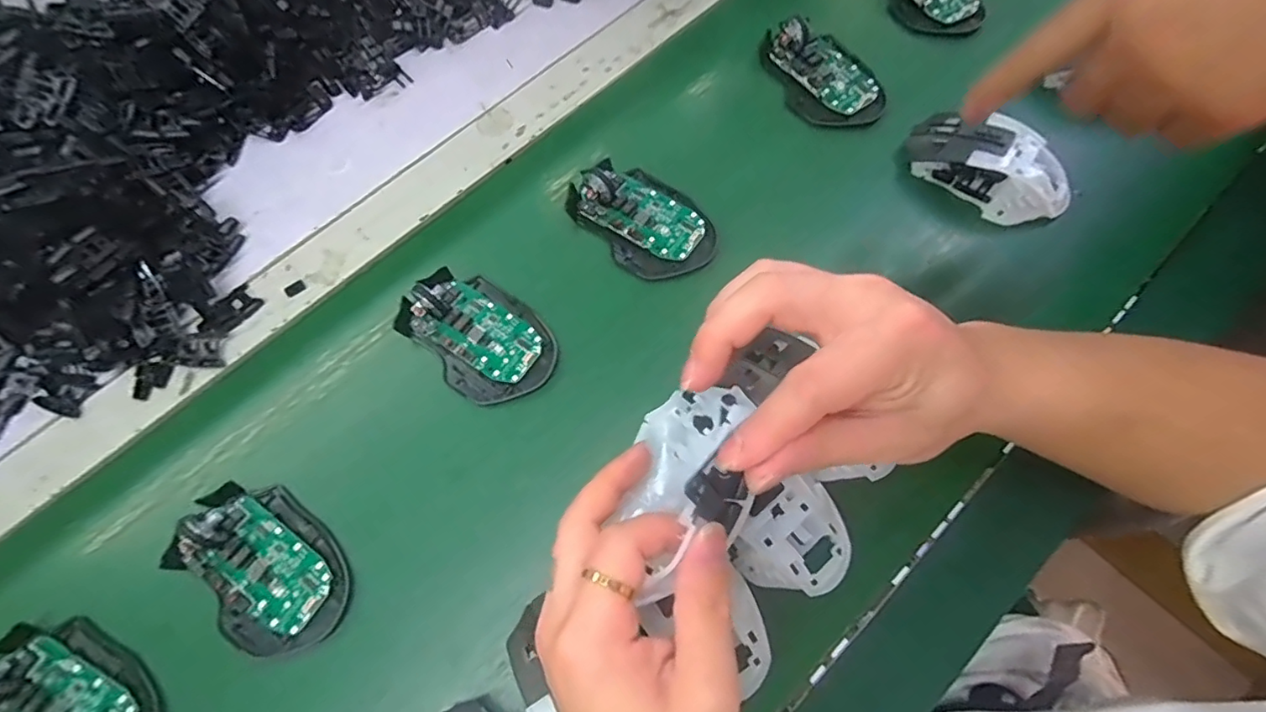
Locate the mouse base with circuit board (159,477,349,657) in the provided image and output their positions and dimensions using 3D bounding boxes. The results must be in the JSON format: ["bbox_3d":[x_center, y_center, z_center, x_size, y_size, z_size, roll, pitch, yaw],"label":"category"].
[{"bbox_3d":[-0.226,0.126,0.328,0.114,0.029,0.071,40,76,15],"label":"mouse base with circuit board"}]

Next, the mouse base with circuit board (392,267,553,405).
[{"bbox_3d":[-0.109,-0.018,0.377,0.113,0.027,0.072,35,75,14],"label":"mouse base with circuit board"}]

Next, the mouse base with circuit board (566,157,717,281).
[{"bbox_3d":[0.008,-0.104,0.409,0.073,0.024,0.113,-42,74,-12],"label":"mouse base with circuit board"}]

